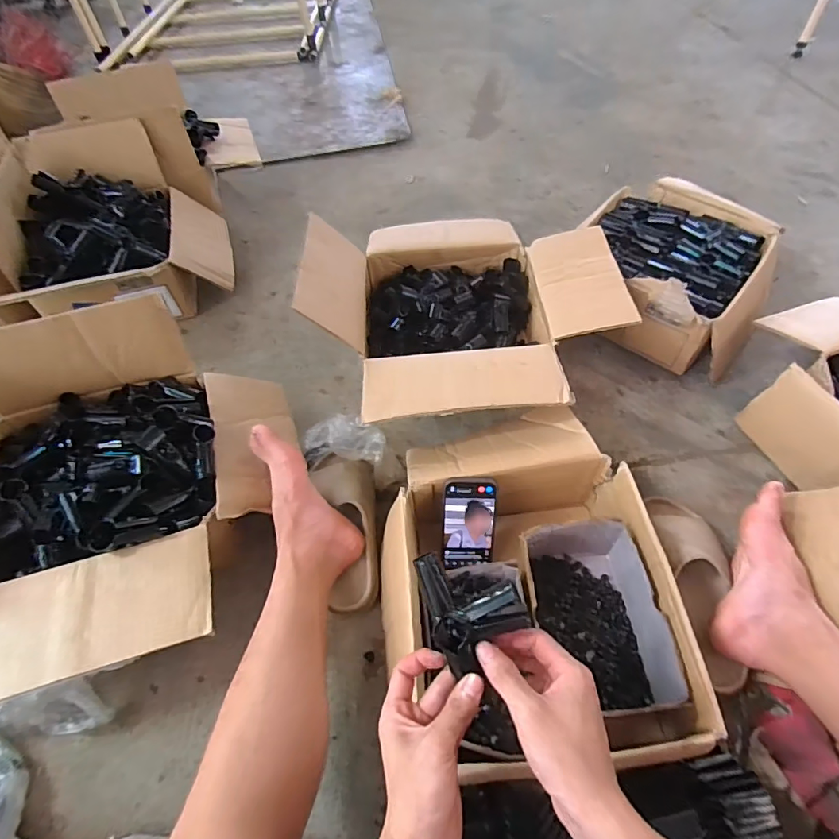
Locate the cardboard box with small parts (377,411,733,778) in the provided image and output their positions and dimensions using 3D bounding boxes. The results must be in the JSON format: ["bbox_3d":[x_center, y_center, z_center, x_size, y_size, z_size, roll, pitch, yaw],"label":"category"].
[{"bbox_3d":[0.130,0.197,0.628,0.346,0.143,0.426,-7,55,-3],"label":"cardboard box with small parts"}]

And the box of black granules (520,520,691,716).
[{"bbox_3d":[0.207,0.243,0.591,0.146,0.094,0.206,-5,55,-2],"label":"box of black granules"}]

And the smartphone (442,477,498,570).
[{"bbox_3d":[0.068,0.143,0.650,0.072,0.139,0.010,0,23,1],"label":"smartphone"}]

